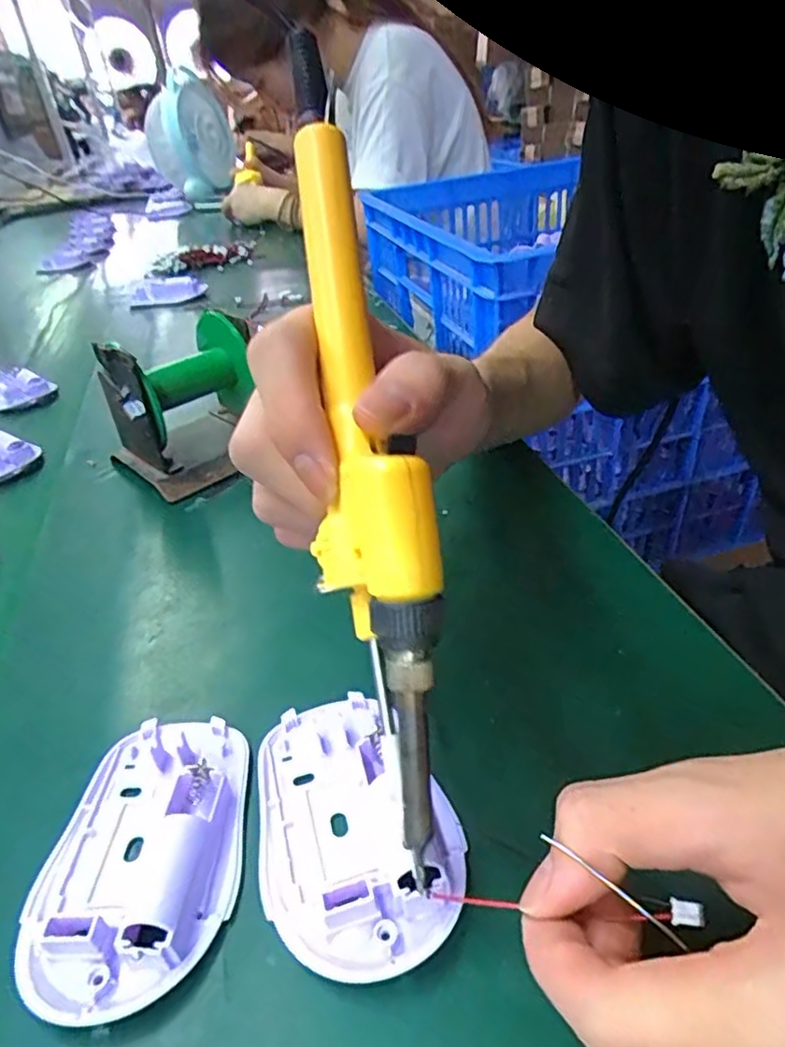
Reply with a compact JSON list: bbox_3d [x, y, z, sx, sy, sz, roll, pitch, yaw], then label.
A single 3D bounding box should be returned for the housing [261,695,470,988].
[{"bbox_3d":[-0.016,0.095,0.209,0.060,0.013,0.093,-22,37,-21],"label":"housing"}]

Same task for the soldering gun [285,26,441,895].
[{"bbox_3d":[-0.010,-0.028,0.184,0.030,0.237,0.035,-9,-10,-4],"label":"soldering gun"}]

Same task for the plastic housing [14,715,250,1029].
[{"bbox_3d":[-0.080,0.102,0.205,0.061,0.016,0.094,0,35,6],"label":"plastic housing"}]

